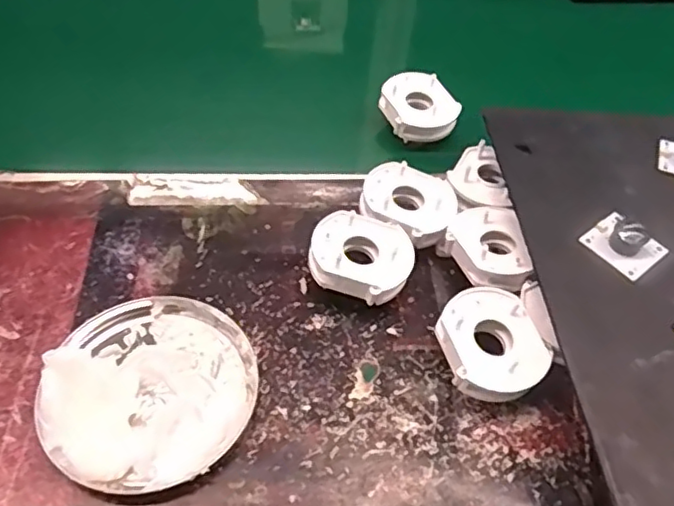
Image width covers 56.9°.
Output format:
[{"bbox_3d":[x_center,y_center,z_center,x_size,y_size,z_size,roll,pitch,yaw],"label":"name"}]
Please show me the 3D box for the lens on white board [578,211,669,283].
[{"bbox_3d":[0.194,-0.009,0.414,0.039,0.019,0.045,-32,61,-27],"label":"lens on white board"}]

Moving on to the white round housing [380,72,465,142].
[{"bbox_3d":[0.075,-0.132,0.562,0.064,0.029,0.064,2,50,-2],"label":"white round housing"}]

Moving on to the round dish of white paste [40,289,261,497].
[{"bbox_3d":[-0.113,0.077,0.379,0.121,0.031,0.128,2,50,-2],"label":"round dish of white paste"}]

